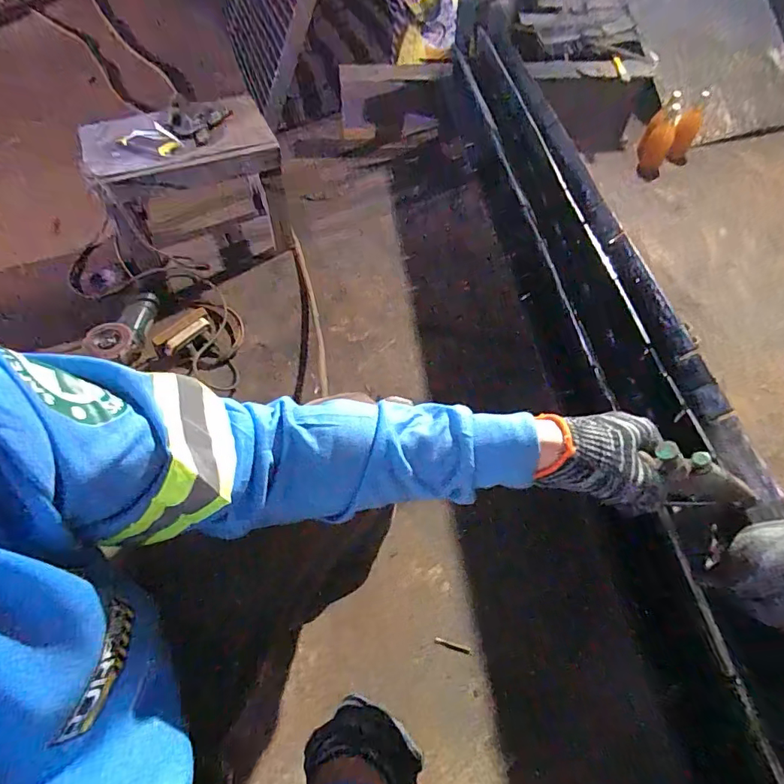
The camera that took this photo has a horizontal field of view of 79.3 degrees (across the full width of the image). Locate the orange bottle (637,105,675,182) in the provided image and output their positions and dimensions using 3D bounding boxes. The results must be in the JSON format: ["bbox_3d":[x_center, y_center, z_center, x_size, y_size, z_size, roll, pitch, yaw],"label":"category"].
[{"bbox_3d":[0.801,-0.749,1.443,0.093,0.167,0.078,30,61,19],"label":"orange bottle"}]

